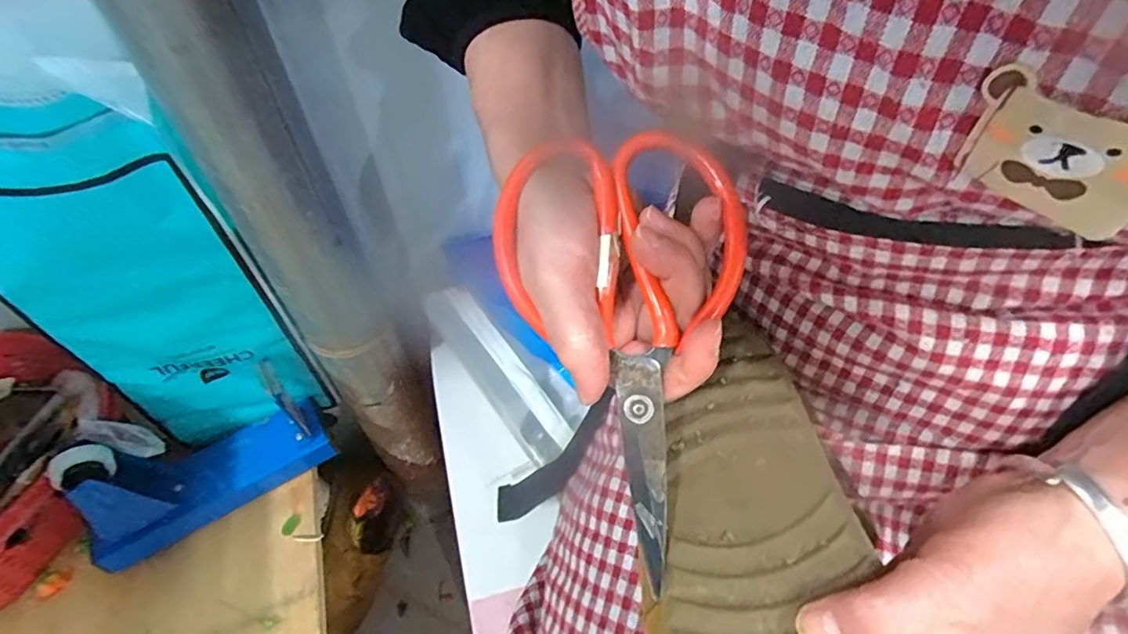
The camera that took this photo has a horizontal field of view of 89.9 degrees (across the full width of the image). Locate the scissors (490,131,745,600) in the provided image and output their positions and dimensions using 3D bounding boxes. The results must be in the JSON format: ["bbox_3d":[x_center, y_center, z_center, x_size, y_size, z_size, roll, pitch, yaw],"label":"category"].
[{"bbox_3d":[0.021,0.014,0.230,0.100,0.013,0.179,1,88,6],"label":"scissors"}]

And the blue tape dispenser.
[{"bbox_3d":[-0.315,0.123,0.490,0.198,0.119,0.059,-30,57,-22],"label":"blue tape dispenser"}]

